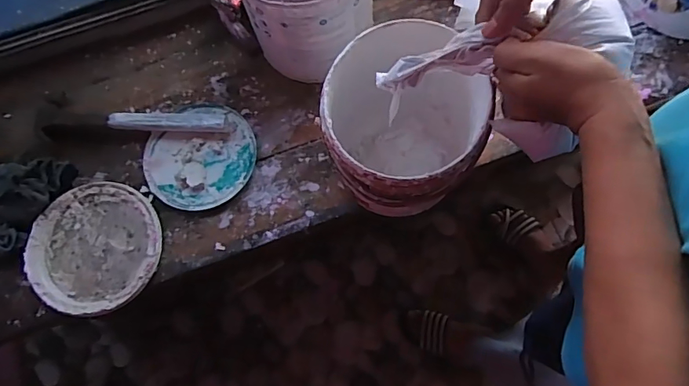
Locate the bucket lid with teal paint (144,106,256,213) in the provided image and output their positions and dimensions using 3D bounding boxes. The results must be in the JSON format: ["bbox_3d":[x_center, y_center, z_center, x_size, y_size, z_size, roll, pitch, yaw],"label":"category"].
[{"bbox_3d":[-0.207,-0.055,0.651,0.157,0.014,0.149,-1,75,3],"label":"bucket lid with teal paint"}]

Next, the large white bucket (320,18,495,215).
[{"bbox_3d":[0.070,-0.073,0.560,0.176,0.202,0.182,-1,75,3],"label":"large white bucket"}]

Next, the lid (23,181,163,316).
[{"bbox_3d":[-0.340,0.072,0.625,0.176,0.012,0.172,-1,75,3],"label":"lid"}]

